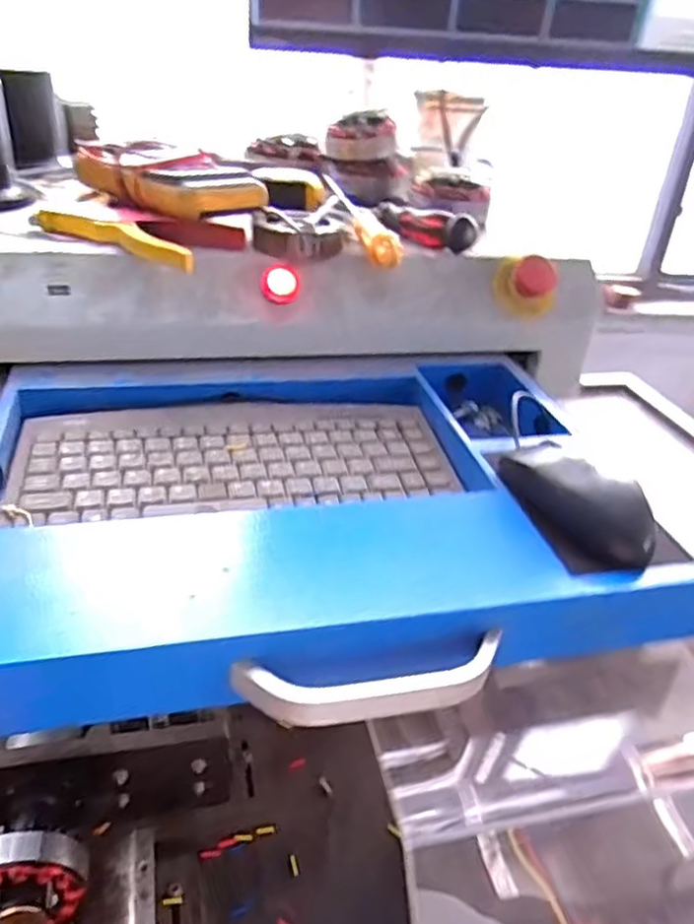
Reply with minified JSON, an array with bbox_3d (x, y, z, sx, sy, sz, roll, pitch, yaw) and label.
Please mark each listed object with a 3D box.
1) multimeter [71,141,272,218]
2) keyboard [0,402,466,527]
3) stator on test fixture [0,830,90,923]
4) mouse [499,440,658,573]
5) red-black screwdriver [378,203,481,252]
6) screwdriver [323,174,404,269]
[{"bbox_3d":[-0.152,-0.250,0.609,0.112,0.036,0.157,-20,40,-38],"label":"multimeter"},{"bbox_3d":[-0.075,-0.008,0.492,0.294,0.018,0.126,-1,32,-14],"label":"keyboard"},{"bbox_3d":[-0.231,0.306,0.489,0.087,0.069,0.051,-3,32,-17],"label":"stator on test fixture"},{"bbox_3d":[0.142,0.024,0.425,0.062,0.045,0.106,-6,33,-22],"label":"mouse"},{"bbox_3d":[0.071,-0.217,0.634,0.107,0.029,0.023,27,36,29],"label":"red-black screwdriver"},{"bbox_3d":[0.010,-0.232,0.651,0.028,0.025,0.253,0,32,-13],"label":"screwdriver"}]

